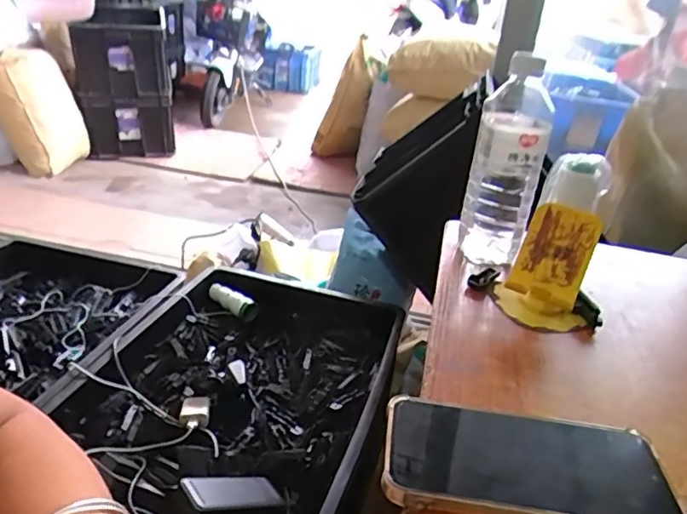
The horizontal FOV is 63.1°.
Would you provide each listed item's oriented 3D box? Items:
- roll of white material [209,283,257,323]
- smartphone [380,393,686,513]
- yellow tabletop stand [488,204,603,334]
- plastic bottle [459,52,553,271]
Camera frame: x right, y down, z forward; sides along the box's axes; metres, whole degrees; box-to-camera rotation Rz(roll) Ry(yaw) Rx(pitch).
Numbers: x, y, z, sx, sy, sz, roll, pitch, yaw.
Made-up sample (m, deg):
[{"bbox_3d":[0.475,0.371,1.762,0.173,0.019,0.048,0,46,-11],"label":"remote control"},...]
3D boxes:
[{"bbox_3d":[-0.213,0.090,1.087,0.116,0.032,0.037,25,32,34],"label":"roll of white material"},{"bbox_3d":[0.110,0.127,0.342,0.166,0.017,0.084,9,26,5],"label":"smartphone"},{"bbox_3d":[0.186,0.010,0.509,0.082,0.097,0.063,13,26,11],"label":"yellow tabletop stand"},{"bbox_3d":[0.171,-0.098,0.588,0.068,0.210,0.070,15,27,16],"label":"plastic bottle"}]

